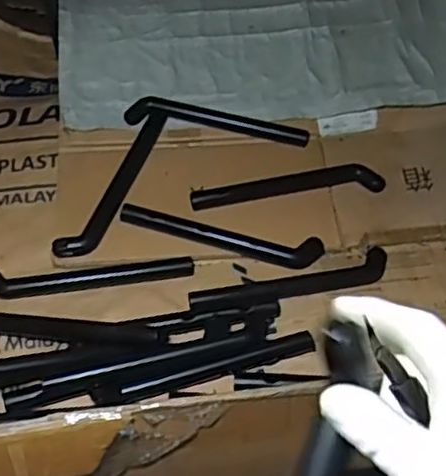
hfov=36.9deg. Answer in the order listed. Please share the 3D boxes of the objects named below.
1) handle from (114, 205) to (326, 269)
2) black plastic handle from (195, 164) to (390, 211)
[{"bbox_3d":[-0.003,-0.002,0.814,0.248,0.018,0.040,8,55,4],"label":"handle"},{"bbox_3d":[0.084,-0.068,0.865,0.248,0.021,0.037,-6,55,-6],"label":"black plastic handle"}]

